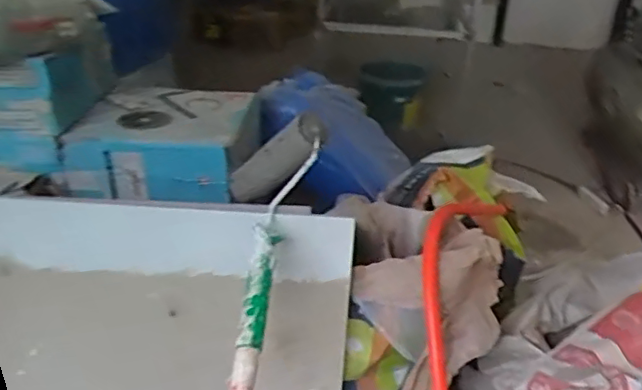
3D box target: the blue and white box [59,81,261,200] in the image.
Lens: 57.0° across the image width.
[{"bbox_3d":[-0.303,-0.116,1.217,0.334,0.130,0.304,2,27,1],"label":"blue and white box"}]

